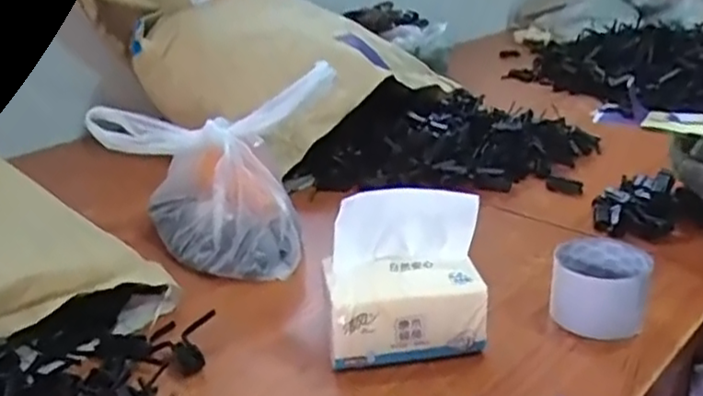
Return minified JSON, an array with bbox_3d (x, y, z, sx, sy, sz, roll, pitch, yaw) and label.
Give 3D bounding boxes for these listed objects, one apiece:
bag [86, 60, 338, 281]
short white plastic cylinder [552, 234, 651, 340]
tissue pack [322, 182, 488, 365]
[{"bbox_3d":[-0.157,-0.042,0.789,0.259,0.182,0.170,15,28,32],"label":"bag"},{"bbox_3d":[0.230,0.082,0.628,0.083,0.062,0.080,6,24,18],"label":"short white plastic cylinder"},{"bbox_3d":[0.045,0.067,0.588,0.132,0.133,0.085,-3,24,-4],"label":"tissue pack"}]

